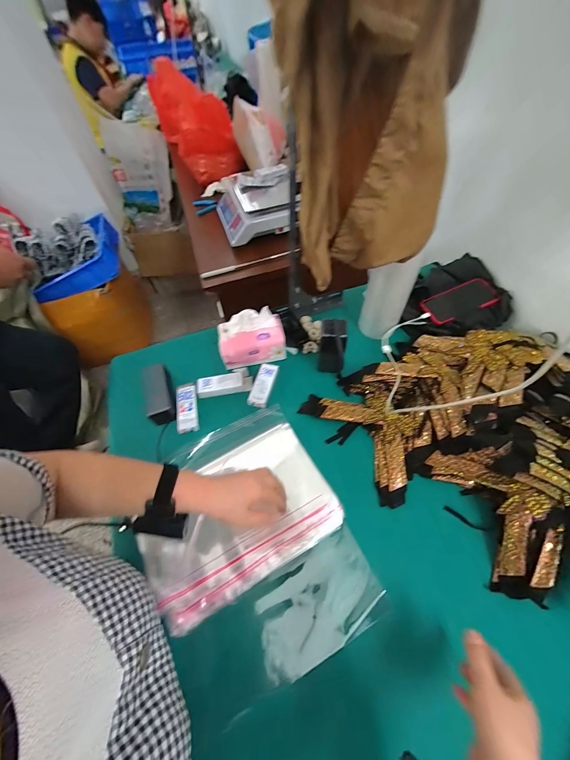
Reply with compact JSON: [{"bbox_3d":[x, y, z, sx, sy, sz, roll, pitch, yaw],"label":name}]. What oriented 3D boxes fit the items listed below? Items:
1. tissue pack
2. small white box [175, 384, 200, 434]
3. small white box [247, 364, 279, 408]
[{"bbox_3d":[-0.079,-0.101,0.662,0.147,0.083,0.101,-12,58,-4],"label":"tissue pack"},{"bbox_3d":[-0.213,0.062,0.621,0.044,0.026,0.110,-12,58,-4],"label":"small white box"},{"bbox_3d":[-0.050,0.011,0.641,0.046,0.017,0.107,11,59,11],"label":"small white box"}]

